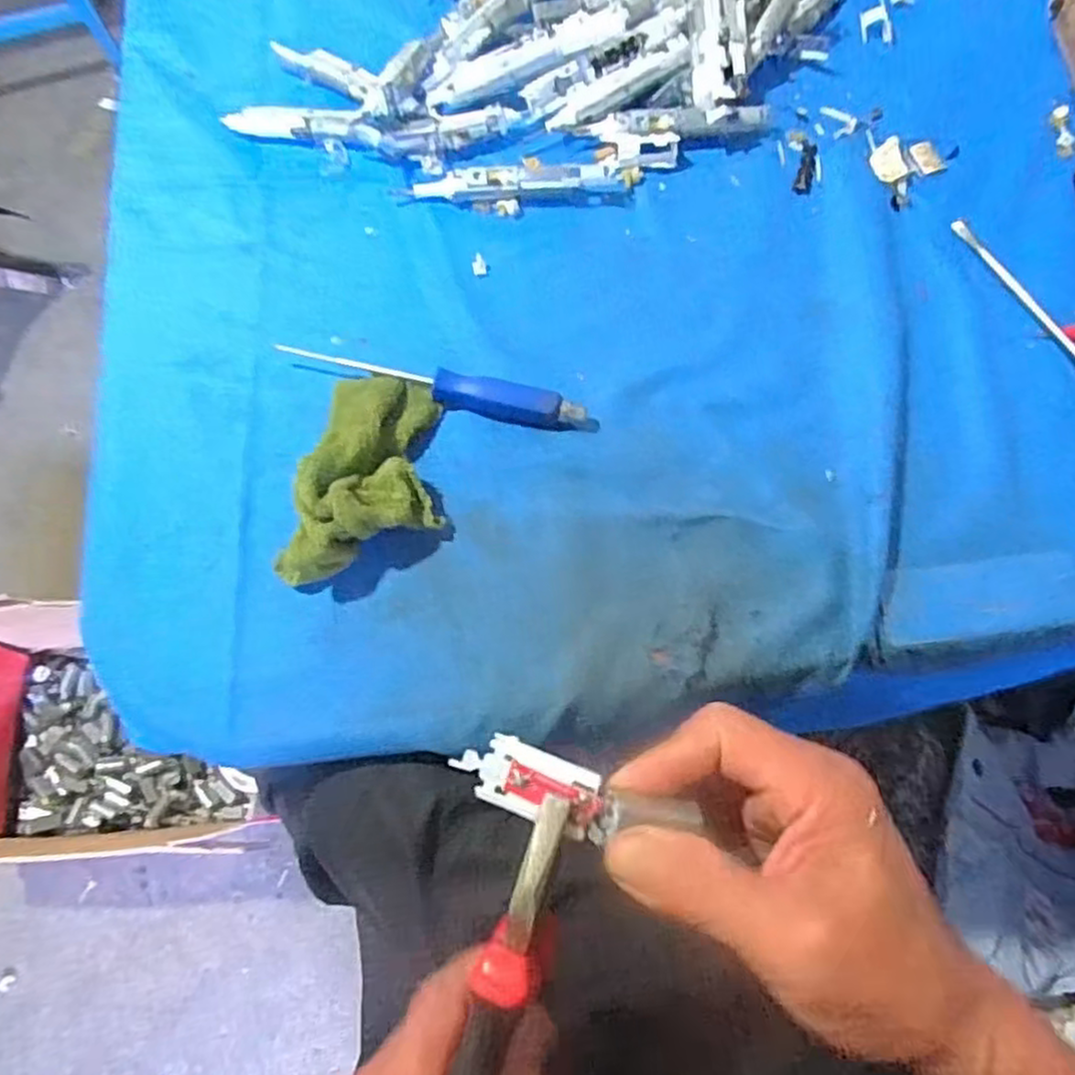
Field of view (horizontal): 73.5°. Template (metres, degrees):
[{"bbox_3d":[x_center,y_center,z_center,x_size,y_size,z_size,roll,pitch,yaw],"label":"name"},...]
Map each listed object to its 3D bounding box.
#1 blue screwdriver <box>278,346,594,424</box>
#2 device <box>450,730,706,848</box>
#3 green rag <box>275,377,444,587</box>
[{"bbox_3d":[-0.065,-0.091,0.432,0.188,0.020,0.021,13,71,5],"label":"blue screwdriver"},{"bbox_3d":[0.013,0.091,0.252,0.085,0.010,0.025,14,71,7],"label":"device"},{"bbox_3d":[-0.092,-0.036,0.400,0.082,0.039,0.131,11,71,4],"label":"green rag"}]

